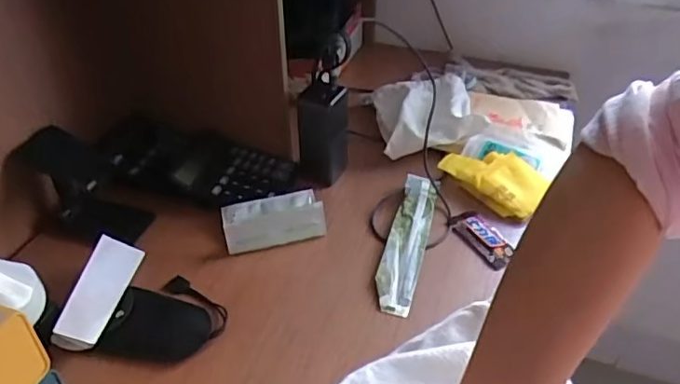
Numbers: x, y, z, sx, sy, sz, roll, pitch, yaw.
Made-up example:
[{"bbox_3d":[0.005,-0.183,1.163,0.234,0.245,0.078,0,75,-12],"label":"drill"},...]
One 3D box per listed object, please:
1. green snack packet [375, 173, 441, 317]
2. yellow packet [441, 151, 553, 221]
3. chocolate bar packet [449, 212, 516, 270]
[{"bbox_3d":[0.080,0.051,0.672,0.044,0.021,0.204,10,41,12],"label":"green snack packet"},{"bbox_3d":[0.203,-0.020,0.734,0.080,0.029,0.121,-29,48,-31],"label":"yellow packet"},{"bbox_3d":[0.169,0.053,0.677,0.044,0.005,0.086,-15,42,-18],"label":"chocolate bar packet"}]

